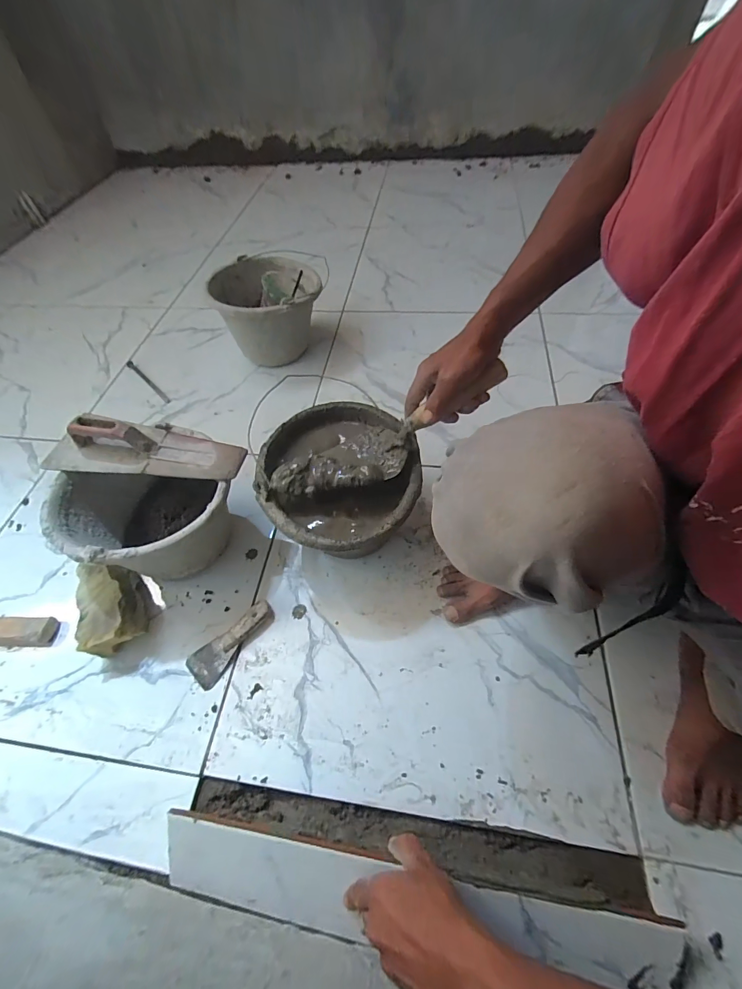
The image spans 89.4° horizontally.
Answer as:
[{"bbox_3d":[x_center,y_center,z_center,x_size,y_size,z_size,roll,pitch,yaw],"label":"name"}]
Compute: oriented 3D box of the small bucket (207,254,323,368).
[{"bbox_3d":[-0.221,-0.409,0.848,0.217,0.176,0.208,-1,58,2],"label":"small bucket"}]

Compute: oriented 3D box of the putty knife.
[{"bbox_3d":[-0.197,0.210,0.534,0.131,0.021,0.049,-38,63,-19],"label":"putty knife"}]

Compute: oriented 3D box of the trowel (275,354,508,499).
[{"bbox_3d":[0.027,-0.077,0.486,0.343,0.062,0.095,-24,59,3],"label":"trowel"}]

